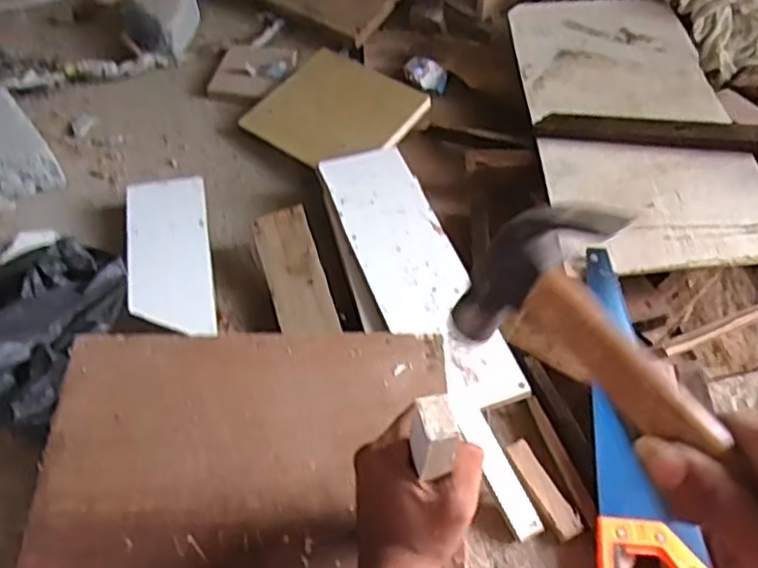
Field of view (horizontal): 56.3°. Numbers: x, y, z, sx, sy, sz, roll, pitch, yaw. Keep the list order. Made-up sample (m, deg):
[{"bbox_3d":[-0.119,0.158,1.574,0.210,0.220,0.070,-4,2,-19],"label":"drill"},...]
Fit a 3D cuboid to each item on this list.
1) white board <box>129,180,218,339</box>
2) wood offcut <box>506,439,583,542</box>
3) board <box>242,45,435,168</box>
[{"bbox_3d":[-0.266,-0.039,0.895,0.101,0.018,0.241,-8,58,-9],"label":"white board"},{"bbox_3d":[0.174,0.218,0.754,0.028,0.019,0.110,-23,59,-16],"label":"wood offcut"},{"bbox_3d":[-0.067,-0.259,1.056,0.228,0.023,0.187,33,74,24],"label":"board"}]

